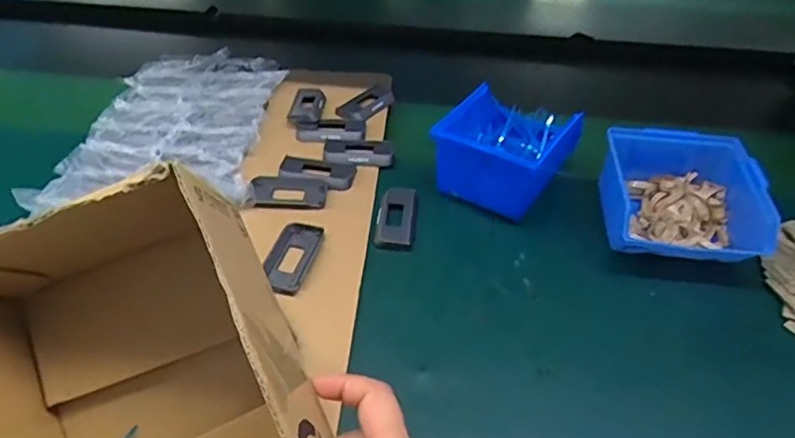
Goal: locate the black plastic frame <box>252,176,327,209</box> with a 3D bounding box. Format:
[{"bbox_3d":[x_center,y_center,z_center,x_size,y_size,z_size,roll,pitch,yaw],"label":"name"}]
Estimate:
[{"bbox_3d":[-0.108,-0.028,0.583,0.073,0.009,0.046,3,41,2],"label":"black plastic frame"}]

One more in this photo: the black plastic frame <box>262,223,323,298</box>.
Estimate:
[{"bbox_3d":[-0.094,0.033,0.518,0.038,0.010,0.085,10,42,9],"label":"black plastic frame"}]

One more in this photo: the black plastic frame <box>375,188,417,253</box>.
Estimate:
[{"bbox_3d":[-0.001,-0.002,0.560,0.036,0.012,0.085,5,41,3],"label":"black plastic frame"}]

